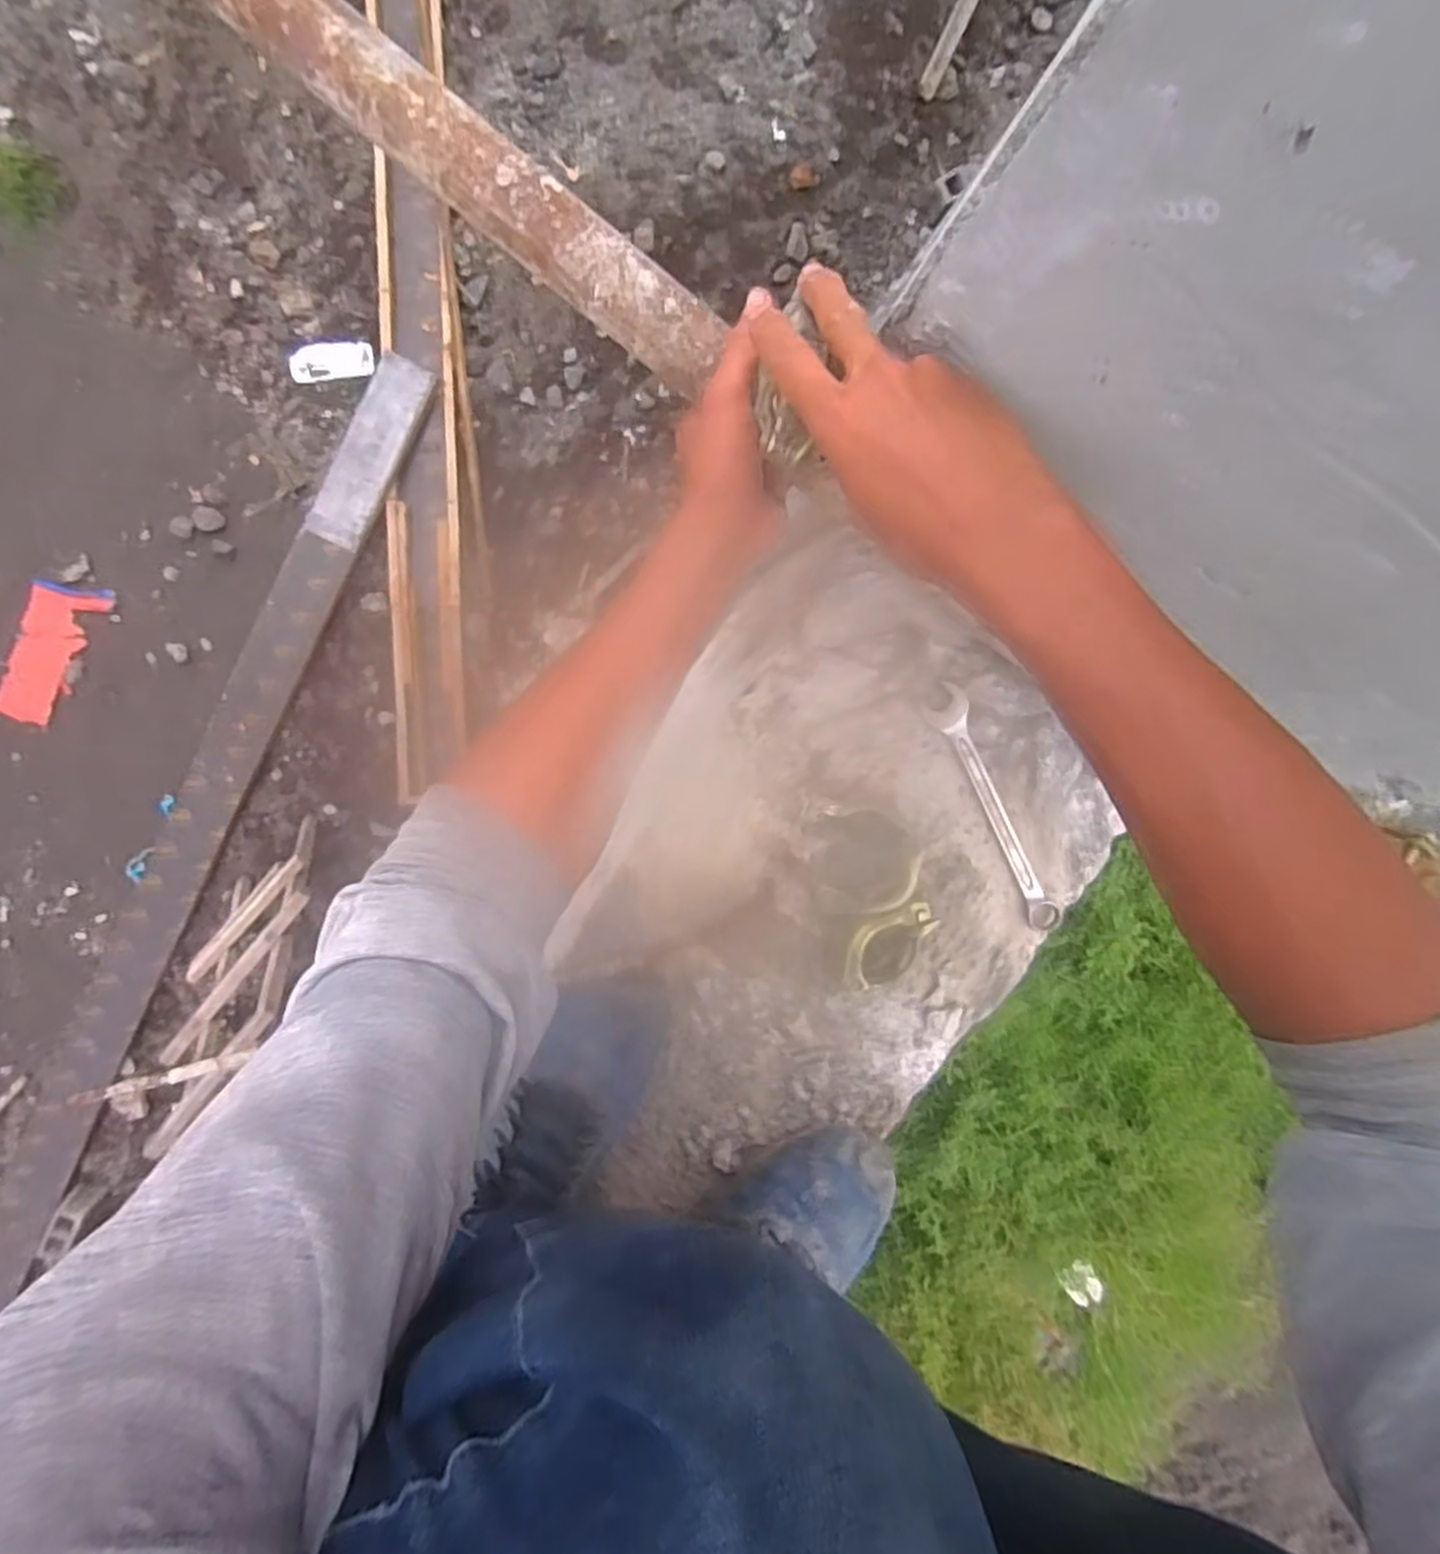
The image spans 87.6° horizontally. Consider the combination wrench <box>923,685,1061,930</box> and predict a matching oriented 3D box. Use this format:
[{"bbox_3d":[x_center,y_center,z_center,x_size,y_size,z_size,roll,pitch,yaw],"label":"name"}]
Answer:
[{"bbox_3d":[0.201,0.026,0.540,0.027,0.011,0.195,-29,98,0],"label":"combination wrench"}]

